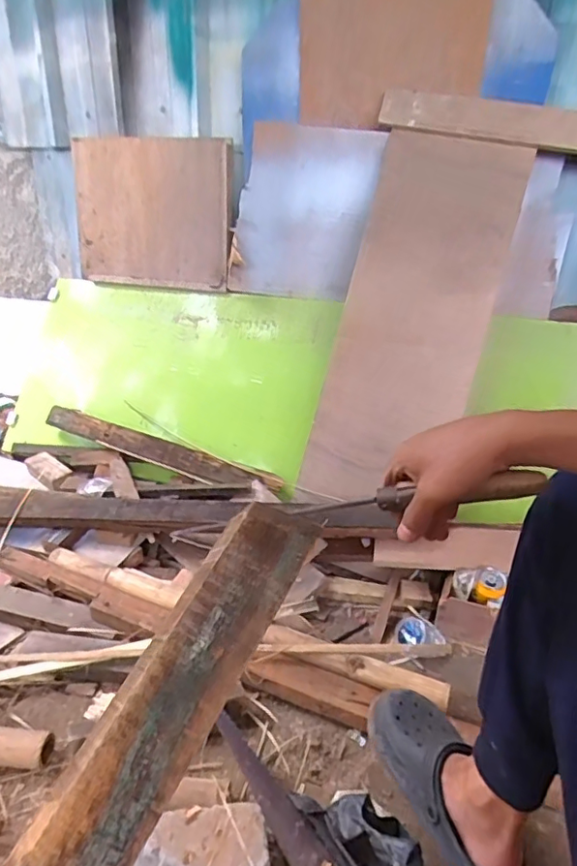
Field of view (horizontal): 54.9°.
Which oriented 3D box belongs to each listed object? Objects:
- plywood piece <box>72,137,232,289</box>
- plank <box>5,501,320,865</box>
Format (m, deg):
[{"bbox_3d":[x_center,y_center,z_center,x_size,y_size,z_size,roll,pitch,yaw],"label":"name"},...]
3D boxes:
[{"bbox_3d":[-0.378,-0.591,1.512,0.508,0.368,0.041,11,29,20],"label":"plywood piece"},{"bbox_3d":[-0.130,0.257,0.315,0.060,0.022,0.513,39,62,-10],"label":"plank"}]

